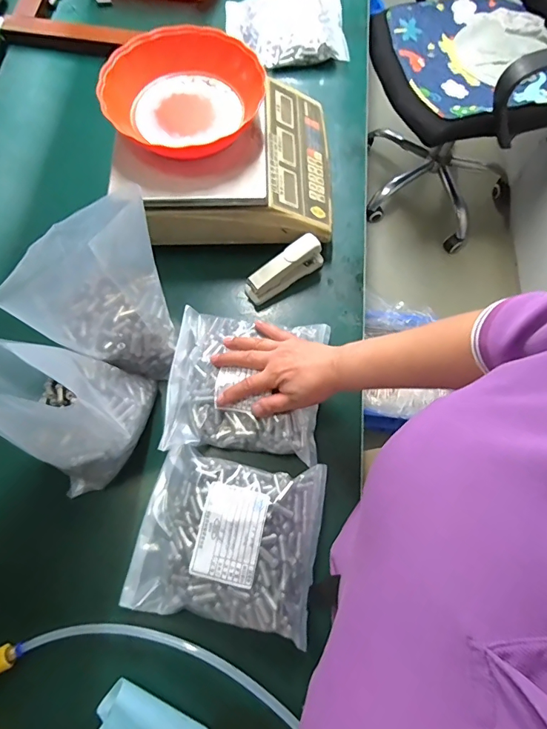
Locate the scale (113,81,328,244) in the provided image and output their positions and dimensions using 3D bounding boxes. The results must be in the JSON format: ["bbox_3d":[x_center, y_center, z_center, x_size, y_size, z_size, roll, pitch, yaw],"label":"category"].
[{"bbox_3d":[-0.061,-0.309,0.610,0.289,0.091,0.249,-1,71,-2],"label":"scale"}]

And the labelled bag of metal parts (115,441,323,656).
[{"bbox_3d":[-0.051,0.192,0.473,0.200,0.048,0.172,9,71,2],"label":"labelled bag of metal parts"}]

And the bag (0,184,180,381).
[{"bbox_3d":[-0.184,-0.089,0.491,0.114,0.171,0.152,6,70,0],"label":"bag"}]

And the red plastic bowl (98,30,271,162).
[{"bbox_3d":[-0.122,-0.357,0.566,0.193,0.049,0.184,0,71,-1],"label":"red plastic bowl"}]

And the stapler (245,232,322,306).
[{"bbox_3d":[0.018,-0.137,0.599,0.120,0.047,0.034,-37,75,-13],"label":"stapler"}]

